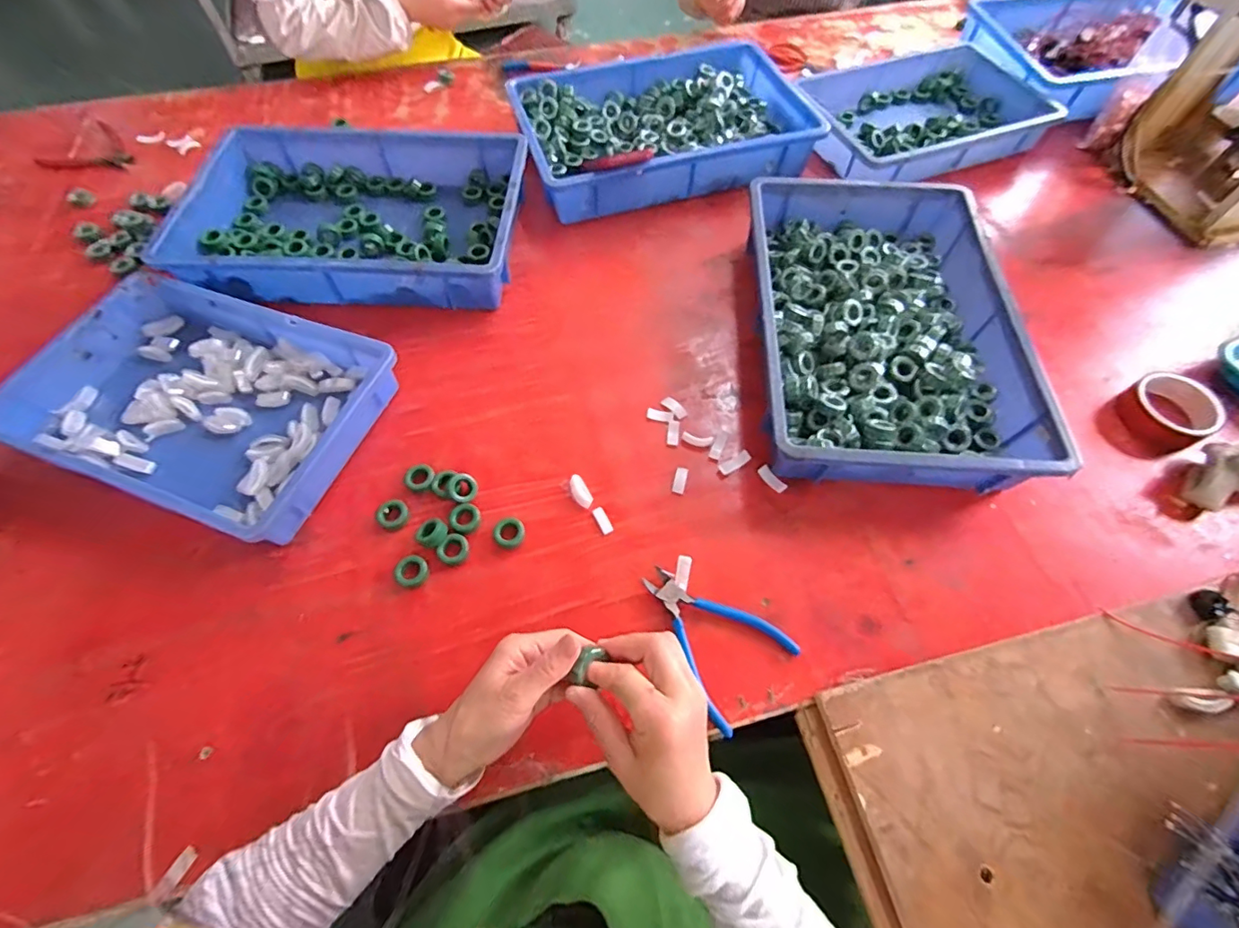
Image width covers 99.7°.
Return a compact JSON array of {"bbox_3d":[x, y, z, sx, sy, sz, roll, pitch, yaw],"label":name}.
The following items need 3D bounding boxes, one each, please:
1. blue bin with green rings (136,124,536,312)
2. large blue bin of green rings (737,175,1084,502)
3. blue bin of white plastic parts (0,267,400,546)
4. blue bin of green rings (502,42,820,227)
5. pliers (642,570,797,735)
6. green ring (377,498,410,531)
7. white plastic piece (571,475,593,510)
[{"bbox_3d":[-0.357,-0.351,0.734,0.436,0.077,0.301,2,60,1],"label":"blue bin with green rings"},{"bbox_3d":[0.305,-0.170,0.631,0.282,0.084,0.428,4,60,1],"label":"large blue bin of green rings"},{"bbox_3d":[-0.453,-0.071,0.576,0.357,0.057,0.242,19,62,10],"label":"blue bin of white plastic parts"},{"bbox_3d":[0.067,-0.540,0.835,0.437,0.085,0.306,-15,61,-9],"label":"blue bin of green rings"},{"bbox_3d":[0.081,0.157,0.490,0.103,0.019,0.144,-38,67,-20],"label":"pliers"},{"bbox_3d":[-0.235,0.051,0.541,0.031,0.006,0.034,0,60,-1],"label":"green ring"},{"bbox_3d":[-0.041,0.030,0.558,0.018,0.007,0.037,-26,64,-15],"label":"white plastic piece"}]

